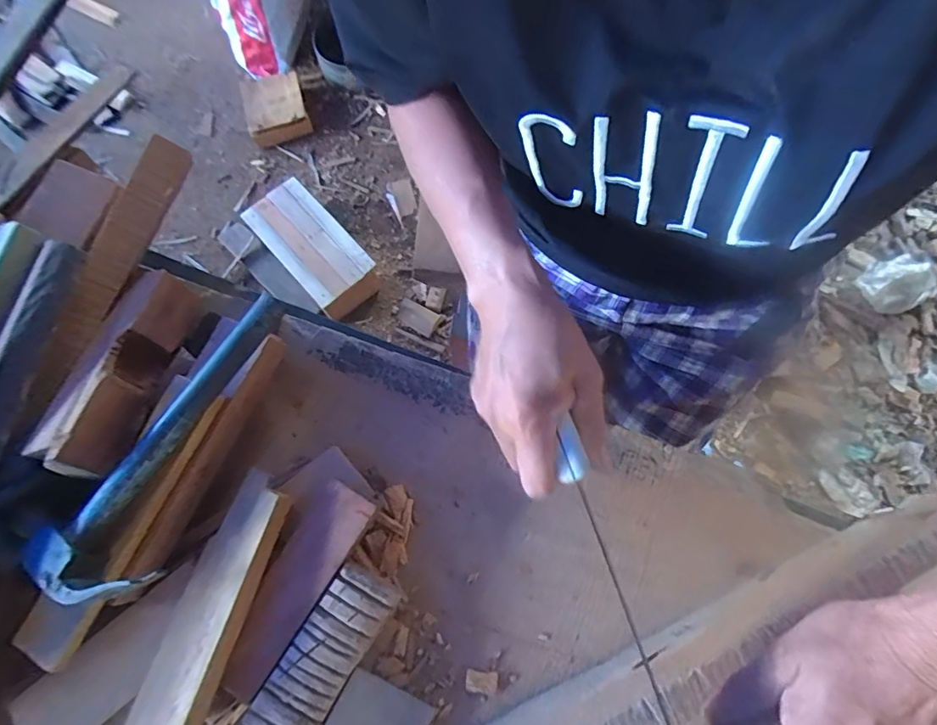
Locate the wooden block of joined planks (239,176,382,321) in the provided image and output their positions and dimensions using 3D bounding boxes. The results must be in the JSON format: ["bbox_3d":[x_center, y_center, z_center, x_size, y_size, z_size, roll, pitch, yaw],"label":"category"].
[{"bbox_3d":[-0.360,-0.264,1.115,0.155,0.123,0.305,-41,80,-10],"label":"wooden block of joined planks"}]

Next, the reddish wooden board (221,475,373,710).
[{"bbox_3d":[-0.126,0.159,0.345,0.042,0.005,0.150,32,78,7],"label":"reddish wooden board"}]

